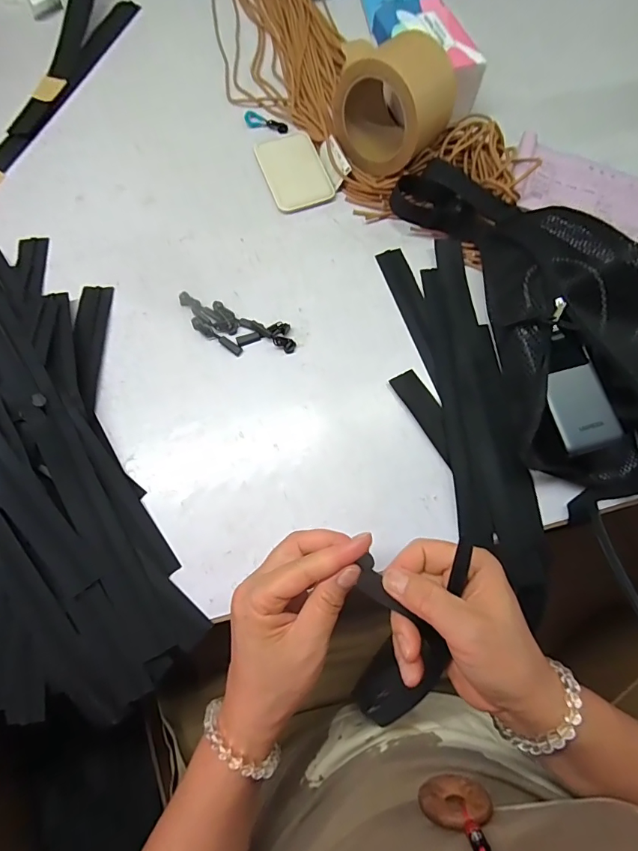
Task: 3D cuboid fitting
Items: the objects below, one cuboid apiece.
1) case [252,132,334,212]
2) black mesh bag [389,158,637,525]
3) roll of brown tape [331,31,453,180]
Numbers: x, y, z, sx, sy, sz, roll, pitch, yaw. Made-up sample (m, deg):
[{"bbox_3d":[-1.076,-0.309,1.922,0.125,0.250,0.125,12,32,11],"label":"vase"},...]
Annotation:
[{"bbox_3d":[-0.029,-0.294,0.494,0.069,0.008,0.103,-20,75,-8],"label":"case"},{"bbox_3d":[0.233,-0.121,0.421,0.200,0.063,0.382,-20,75,-8],"label":"black mesh bag"},{"bbox_3d":[0.080,-0.336,0.457,0.104,0.106,0.093,40,76,10],"label":"roll of brown tape"}]

